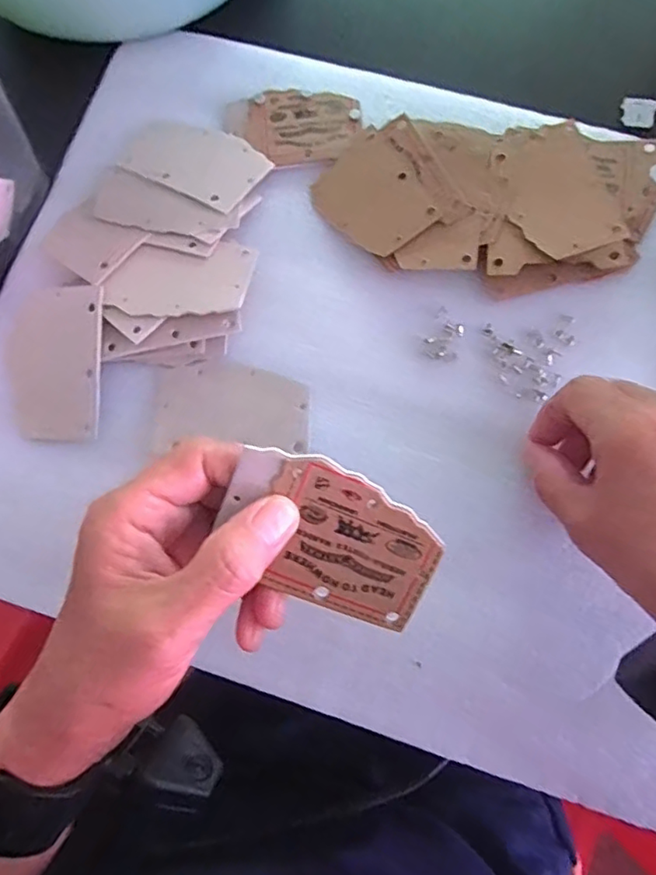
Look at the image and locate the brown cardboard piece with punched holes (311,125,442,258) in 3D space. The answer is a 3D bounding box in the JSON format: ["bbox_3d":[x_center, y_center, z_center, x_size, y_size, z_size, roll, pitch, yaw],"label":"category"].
[{"bbox_3d":[0.024,-0.143,0.344,0.054,0.004,0.079,-33,70,8],"label":"brown cardboard piece with punched holes"}]

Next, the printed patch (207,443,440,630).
[{"bbox_3d":[0.001,0.039,0.222,0.082,0.004,0.055,23,106,-4],"label":"printed patch"}]

